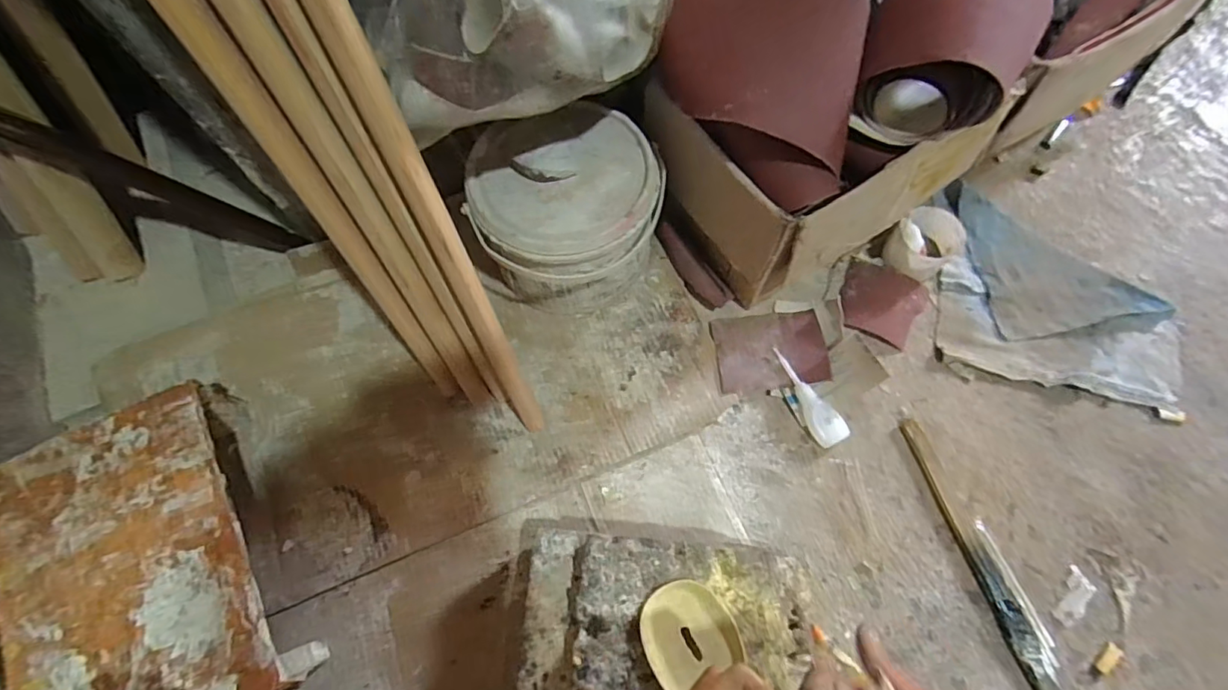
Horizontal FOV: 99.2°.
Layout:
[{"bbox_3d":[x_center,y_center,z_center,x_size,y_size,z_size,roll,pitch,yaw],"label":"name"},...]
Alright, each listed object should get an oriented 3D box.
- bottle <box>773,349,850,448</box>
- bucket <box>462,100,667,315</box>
[{"bbox_3d":[0.194,0.054,0.533,0.033,0.018,0.107,-31,71,-11],"label":"bottle"},{"bbox_3d":[-0.048,-0.131,0.537,0.192,0.147,0.168,-21,70,-7],"label":"bucket"}]

